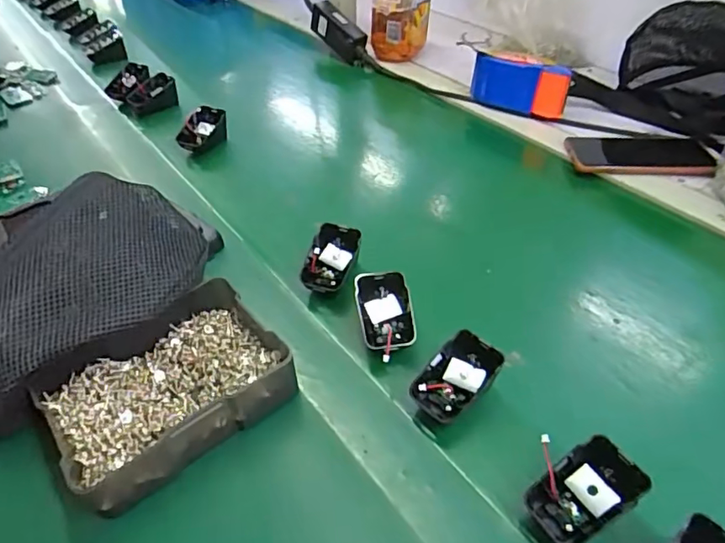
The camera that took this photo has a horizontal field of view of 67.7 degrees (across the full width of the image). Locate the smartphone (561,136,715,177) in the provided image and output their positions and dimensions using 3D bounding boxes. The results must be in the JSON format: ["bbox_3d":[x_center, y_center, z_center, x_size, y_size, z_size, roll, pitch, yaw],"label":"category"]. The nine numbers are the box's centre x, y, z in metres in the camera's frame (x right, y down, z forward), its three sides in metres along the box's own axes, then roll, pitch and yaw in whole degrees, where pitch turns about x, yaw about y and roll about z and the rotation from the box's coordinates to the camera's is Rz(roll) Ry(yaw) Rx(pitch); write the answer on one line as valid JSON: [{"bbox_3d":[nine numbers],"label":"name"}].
[{"bbox_3d":[0.336,-0.145,0.657,0.157,0.013,0.090,6,41,7],"label":"smartphone"}]

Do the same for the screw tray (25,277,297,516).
[{"bbox_3d":[-0.146,0.086,0.407,0.162,0.049,0.123,-28,47,-28],"label":"screw tray"}]

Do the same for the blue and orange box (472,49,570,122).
[{"bbox_3d":[0.215,-0.258,0.747,0.135,0.070,0.036,21,45,23],"label":"blue and orange box"}]

